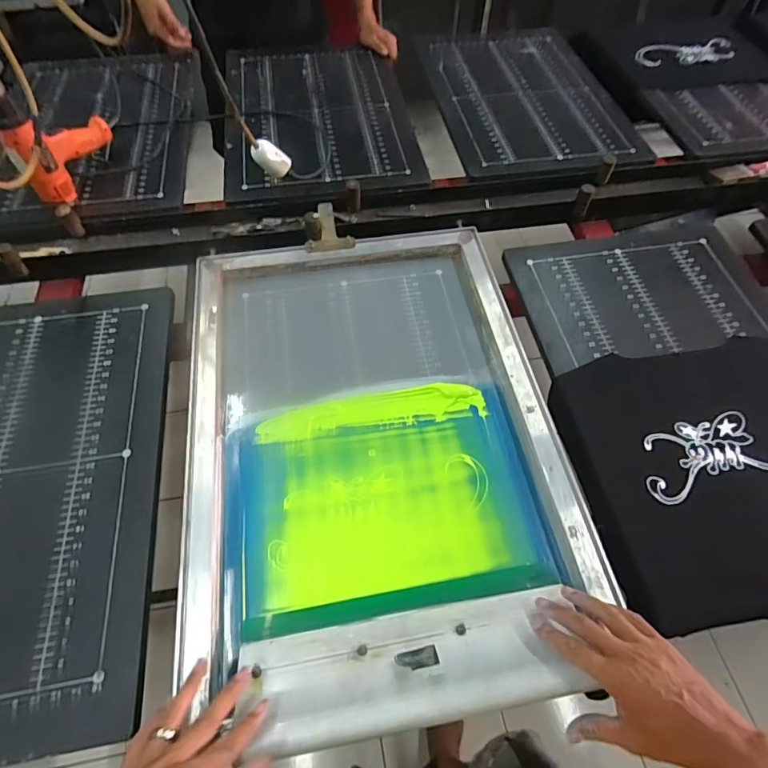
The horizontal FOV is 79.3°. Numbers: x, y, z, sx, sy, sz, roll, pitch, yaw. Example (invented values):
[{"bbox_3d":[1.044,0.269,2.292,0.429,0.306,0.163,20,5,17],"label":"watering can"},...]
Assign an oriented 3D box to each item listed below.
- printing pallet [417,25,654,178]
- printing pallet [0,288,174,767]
[{"bbox_3d":[0.323,-0.656,1.049,0.395,0.034,0.593,-9,61,-6],"label":"printing pallet"},{"bbox_3d":[-0.485,0.126,0.587,0.385,0.032,0.584,-8,60,-5],"label":"printing pallet"}]

